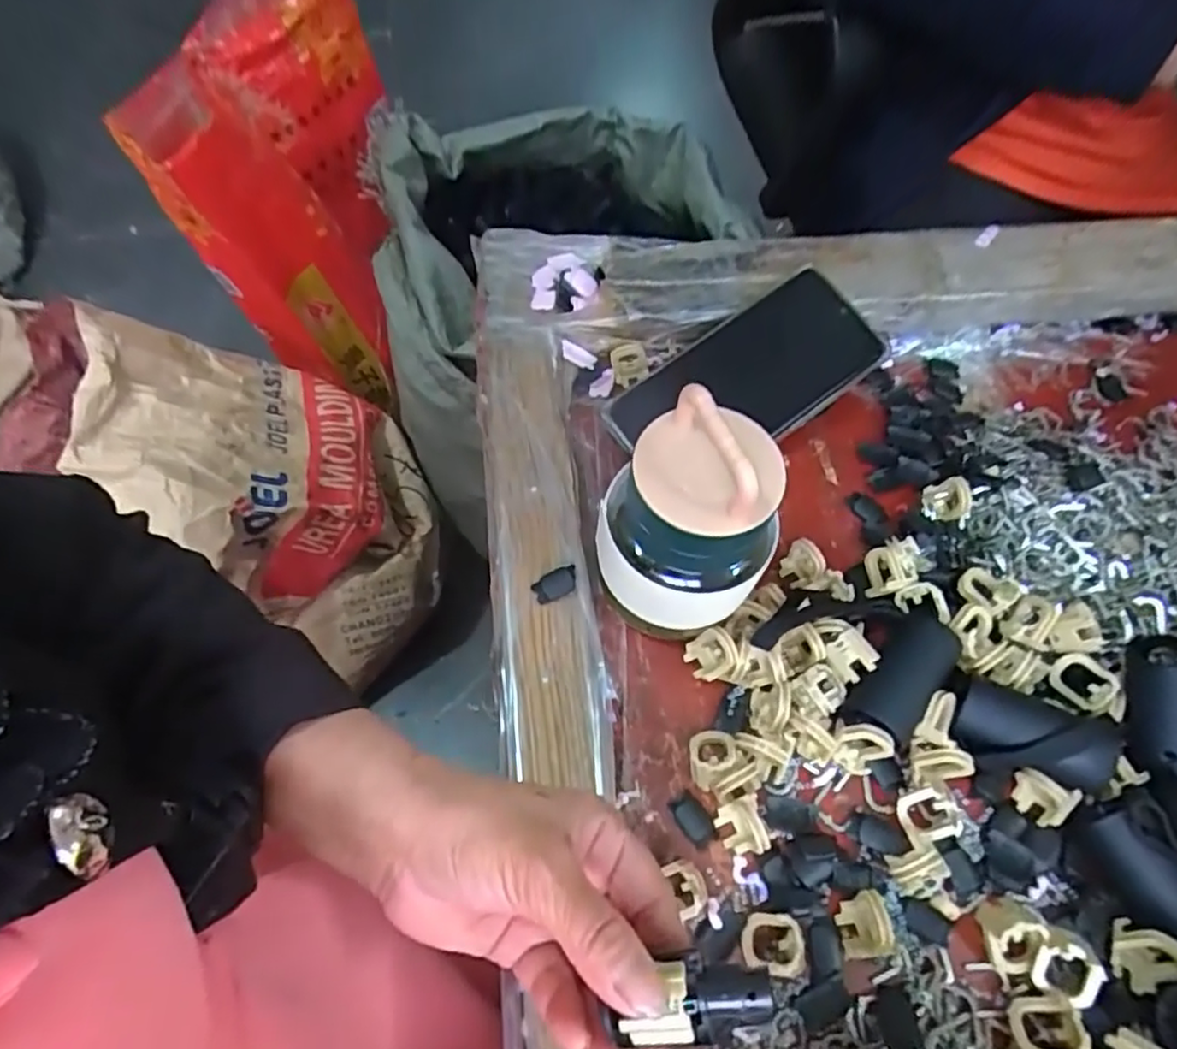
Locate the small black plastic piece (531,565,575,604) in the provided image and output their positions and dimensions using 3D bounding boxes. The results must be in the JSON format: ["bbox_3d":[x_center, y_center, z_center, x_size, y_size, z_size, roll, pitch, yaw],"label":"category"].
[{"bbox_3d":[-0.016,0.031,0.337,0.023,0.005,0.014,-19,62,-12],"label":"small black plastic piece"}]

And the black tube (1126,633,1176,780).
[{"bbox_3d":[0.261,0.081,0.303,0.031,0.055,0.028,-2,16,25],"label":"black tube"}]

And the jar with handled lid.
[{"bbox_3d":[0.044,0.000,0.290,0.060,0.123,0.064,0,60,-1],"label":"jar with handled lid"}]

